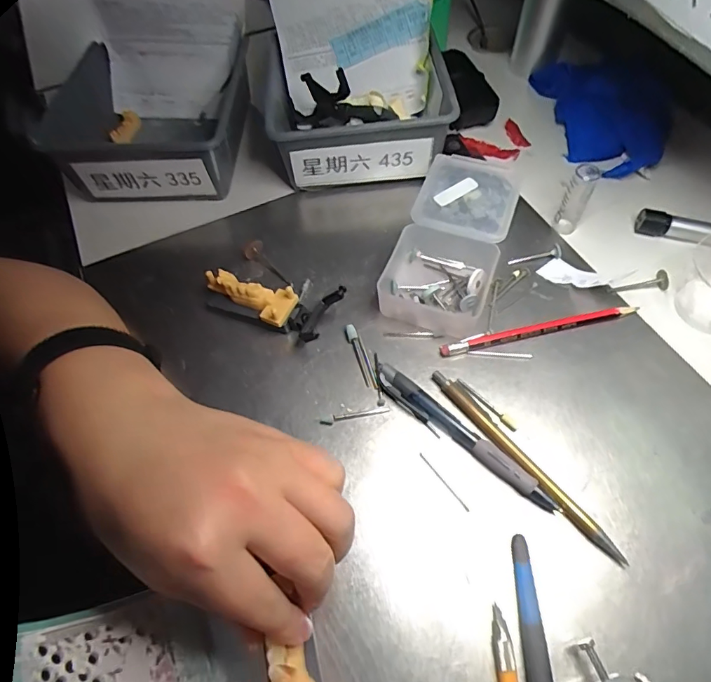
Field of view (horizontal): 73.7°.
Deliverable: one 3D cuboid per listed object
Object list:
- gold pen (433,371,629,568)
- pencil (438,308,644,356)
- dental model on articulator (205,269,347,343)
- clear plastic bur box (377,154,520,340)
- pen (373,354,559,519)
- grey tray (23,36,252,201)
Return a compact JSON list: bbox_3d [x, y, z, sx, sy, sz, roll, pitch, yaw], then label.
[{"bbox_3d":[0.100,0.071,0.288,0.012,0.008,0.144,-35,63,-17],"label":"gold pen"},{"bbox_3d":[0.131,-0.009,0.338,0.146,0.007,0.008,-13,59,-5],"label":"pencil"},{"bbox_3d":[-0.060,-0.028,0.343,0.098,0.029,0.037,21,62,15],"label":"dental model on articulator"},{"bbox_3d":[0.075,-0.078,0.368,0.076,0.030,0.153,17,61,13],"label":"clear plastic bur box"},{"bbox_3d":[0.063,0.057,0.297,0.134,0.011,0.016,39,68,22],"label":"pen"},{"bbox_3d":[-0.175,-0.193,0.432,0.151,0.072,0.149,0,59,3],"label":"grey tray"}]

